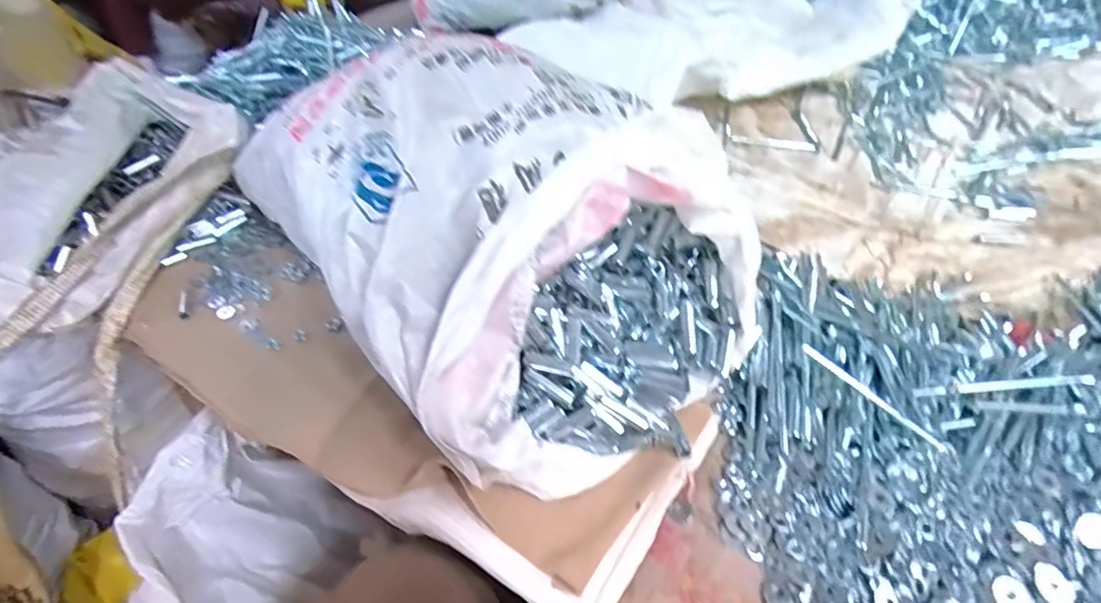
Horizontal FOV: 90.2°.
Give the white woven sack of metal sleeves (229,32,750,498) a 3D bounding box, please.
[{"bbox_3d":[-0.070,-0.077,0.538,0.299,0.203,0.510,-27,50,-25],"label":"white woven sack of metal sleeves"}]

